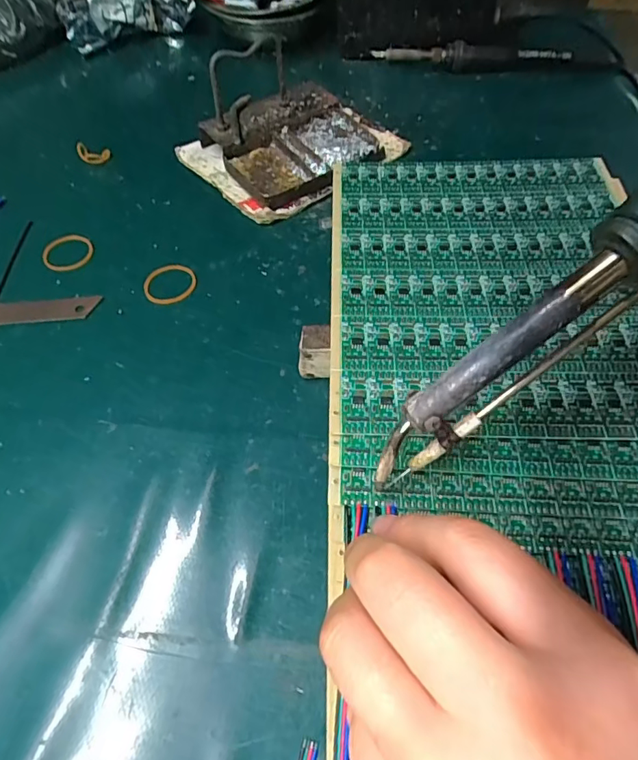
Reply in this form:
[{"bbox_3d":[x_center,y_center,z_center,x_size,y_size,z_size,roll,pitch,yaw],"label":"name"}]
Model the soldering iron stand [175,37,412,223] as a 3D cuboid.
[{"bbox_3d":[-0.016,-0.198,0.364,0.146,0.067,0.109,-34,62,-20],"label":"soldering iron stand"}]

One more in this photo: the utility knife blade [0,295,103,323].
[{"bbox_3d":[-0.187,-0.043,0.304,0.097,0.004,0.018,-7,56,-4],"label":"utility knife blade"}]

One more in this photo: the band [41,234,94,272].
[{"bbox_3d":[-0.170,-0.088,0.334,0.033,0.004,0.036,0,56,0],"label":"band"}]

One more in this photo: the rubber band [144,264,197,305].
[{"bbox_3d":[-0.096,-0.063,0.319,0.033,0.004,0.033,-4,56,-2],"label":"rubber band"}]

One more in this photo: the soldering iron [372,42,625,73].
[{"bbox_3d":[0.162,-0.292,0.450,0.222,0.020,0.018,5,56,4],"label":"soldering iron"}]

